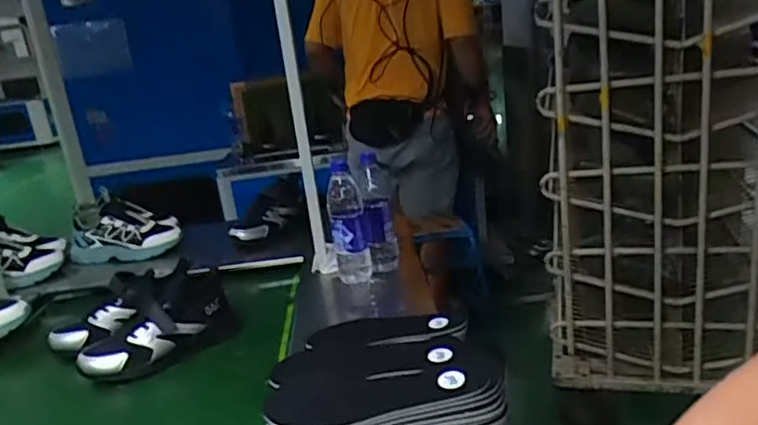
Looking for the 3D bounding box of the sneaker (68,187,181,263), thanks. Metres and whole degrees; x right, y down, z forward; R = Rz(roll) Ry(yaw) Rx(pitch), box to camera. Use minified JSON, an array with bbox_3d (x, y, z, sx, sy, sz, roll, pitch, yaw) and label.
[{"bbox_3d":[-0.569,0.048,1.365,0.237,0.150,0.095,-3,18,10],"label":"sneaker"}]

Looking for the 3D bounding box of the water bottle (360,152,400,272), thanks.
[{"bbox_3d":[0.002,0.002,1.107,0.056,0.213,0.064,-6,17,0],"label":"water bottle"}]

